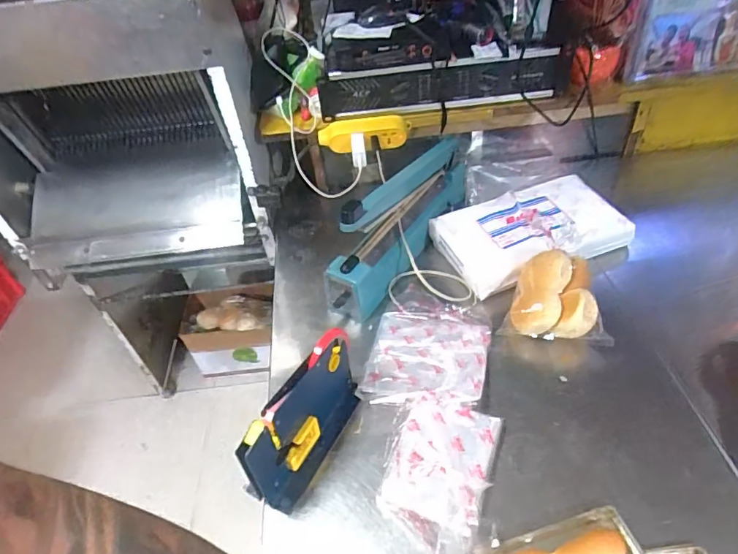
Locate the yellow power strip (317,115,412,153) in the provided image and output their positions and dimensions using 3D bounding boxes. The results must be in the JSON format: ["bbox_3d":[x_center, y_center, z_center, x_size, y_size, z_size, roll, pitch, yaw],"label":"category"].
[{"bbox_3d":[-0.009,-0.272,0.962,0.172,0.063,0.029,-7,44,1],"label":"yellow power strip"}]

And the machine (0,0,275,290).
[{"bbox_3d":[-0.559,-0.400,1.162,0.609,0.593,0.608,-8,44,0],"label":"machine"}]

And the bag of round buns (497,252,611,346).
[{"bbox_3d":[0.297,0.033,0.803,0.158,0.079,0.139,3,45,10],"label":"bag of round buns"}]

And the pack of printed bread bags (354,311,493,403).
[{"bbox_3d":[0.088,0.120,0.771,0.182,0.035,0.172,6,46,14],"label":"pack of printed bread bags"}]

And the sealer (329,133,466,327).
[{"bbox_3d":[0.063,-0.111,0.920,0.072,0.195,0.390,25,53,29],"label":"sealer"}]

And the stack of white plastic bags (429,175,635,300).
[{"bbox_3d":[0.290,-0.084,0.925,0.307,0.068,0.200,-17,45,-10],"label":"stack of white plastic bags"}]

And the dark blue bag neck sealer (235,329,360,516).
[{"bbox_3d":[-0.082,0.187,0.669,0.056,0.145,0.217,20,50,25],"label":"dark blue bag neck sealer"}]

